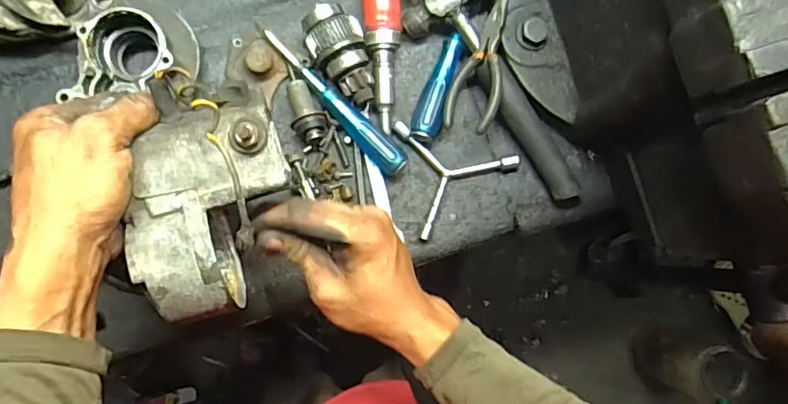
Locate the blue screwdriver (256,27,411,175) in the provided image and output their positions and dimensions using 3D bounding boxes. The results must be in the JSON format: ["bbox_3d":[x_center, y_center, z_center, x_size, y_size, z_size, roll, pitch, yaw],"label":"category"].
[{"bbox_3d":[-0.059,-0.100,0.504,0.030,0.029,0.188,-44,92,-7],"label":"blue screwdriver"}]

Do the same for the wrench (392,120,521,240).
[{"bbox_3d":[0.068,-0.033,0.518,0.112,0.015,0.115,-14,88,-7],"label":"wrench"}]

